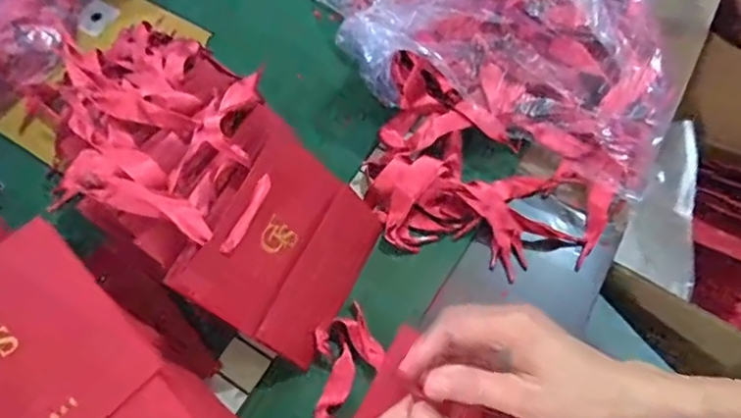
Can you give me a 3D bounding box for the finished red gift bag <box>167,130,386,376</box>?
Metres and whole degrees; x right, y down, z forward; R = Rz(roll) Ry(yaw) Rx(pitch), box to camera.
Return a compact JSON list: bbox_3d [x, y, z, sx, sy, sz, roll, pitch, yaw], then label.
[{"bbox_3d":[-0.063,0.029,0.433,0.020,0.129,0.148,-9,42,50],"label":"finished red gift bag"}]

